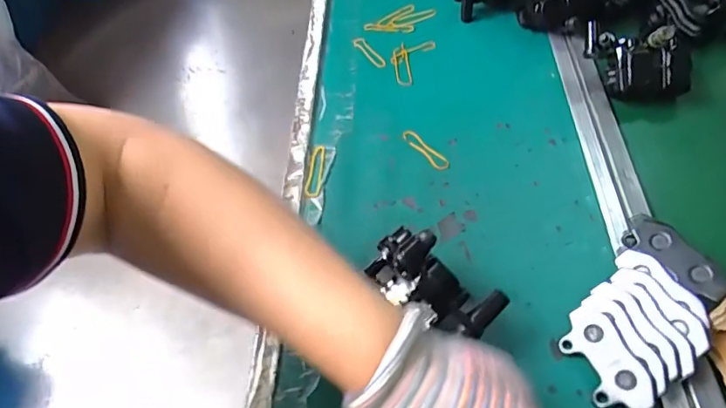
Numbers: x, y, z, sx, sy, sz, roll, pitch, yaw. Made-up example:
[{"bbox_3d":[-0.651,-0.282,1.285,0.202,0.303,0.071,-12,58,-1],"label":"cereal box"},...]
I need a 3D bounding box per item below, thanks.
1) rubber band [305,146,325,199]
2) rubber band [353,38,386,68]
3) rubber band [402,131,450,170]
[{"bbox_3d":[-0.046,-0.031,0.481,0.013,0.004,0.063,2,52,3],"label":"rubber band"},{"bbox_3d":[0.009,-0.177,0.587,0.015,0.004,0.060,-28,56,-18],"label":"rubber band"},{"bbox_3d":[0.060,-0.054,0.489,0.015,0.004,0.060,-31,57,-20],"label":"rubber band"}]

